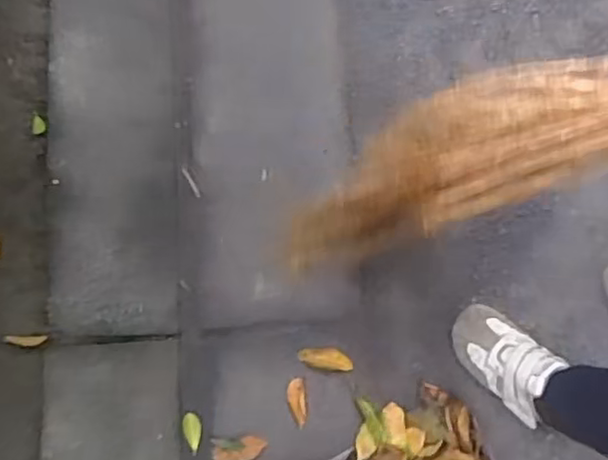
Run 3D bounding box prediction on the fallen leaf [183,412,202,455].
[{"bbox_3d":[-0.180,0.330,1.068,0.028,0.007,0.064,-16,75,2],"label":"fallen leaf"}]

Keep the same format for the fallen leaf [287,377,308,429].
[{"bbox_3d":[-0.011,0.278,1.061,0.030,0.012,0.074,-6,79,-2],"label":"fallen leaf"}]

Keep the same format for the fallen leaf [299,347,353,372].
[{"bbox_3d":[0.036,0.213,1.081,0.087,0.012,0.037,2,76,7],"label":"fallen leaf"}]

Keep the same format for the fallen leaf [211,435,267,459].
[{"bbox_3d":[-0.104,0.354,1.053,0.084,0.005,0.043,-5,75,5],"label":"fallen leaf"}]

